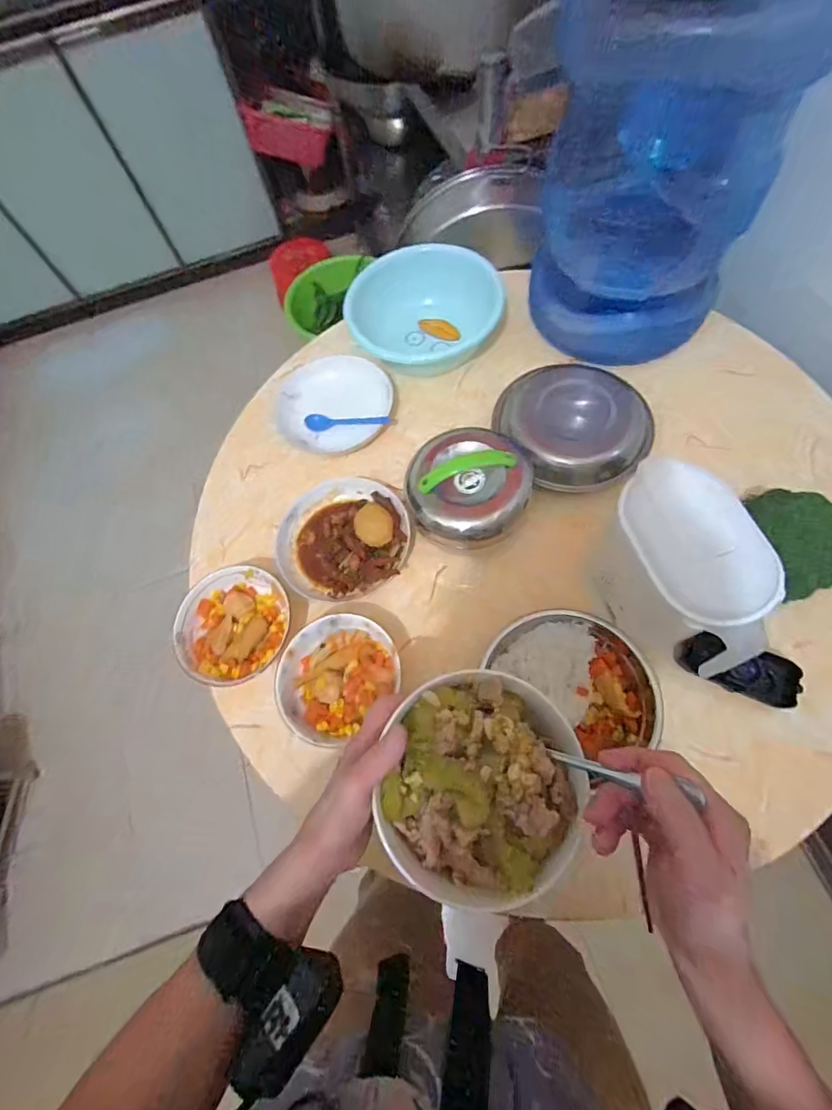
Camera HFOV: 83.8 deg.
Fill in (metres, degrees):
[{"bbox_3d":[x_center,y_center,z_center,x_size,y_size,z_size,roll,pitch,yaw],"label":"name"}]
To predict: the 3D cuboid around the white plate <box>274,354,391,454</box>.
[{"bbox_3d":[-0.121,-0.232,0.701,0.165,0.038,0.155,-1,67,2],"label":"white plate"}]

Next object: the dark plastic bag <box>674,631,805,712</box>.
[{"bbox_3d":[0.341,0.119,0.493,0.114,0.025,0.052,22,70,11],"label":"dark plastic bag"}]

